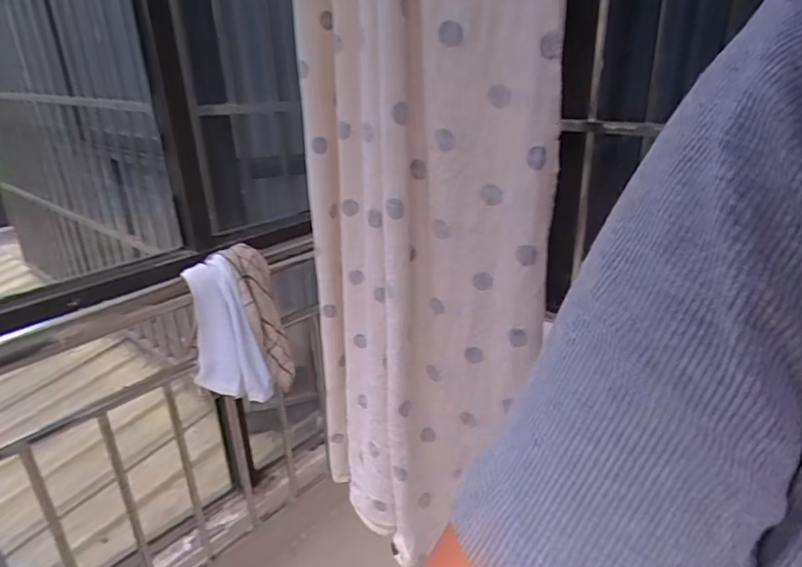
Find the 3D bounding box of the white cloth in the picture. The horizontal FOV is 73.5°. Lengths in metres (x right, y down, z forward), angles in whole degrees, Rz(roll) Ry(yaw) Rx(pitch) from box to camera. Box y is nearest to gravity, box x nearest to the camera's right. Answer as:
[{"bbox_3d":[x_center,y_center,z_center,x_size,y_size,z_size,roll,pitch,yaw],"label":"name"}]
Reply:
[{"bbox_3d":[-0.373,0.105,1.130,0.133,0.296,0.099,-10,25,-20],"label":"white cloth"}]

